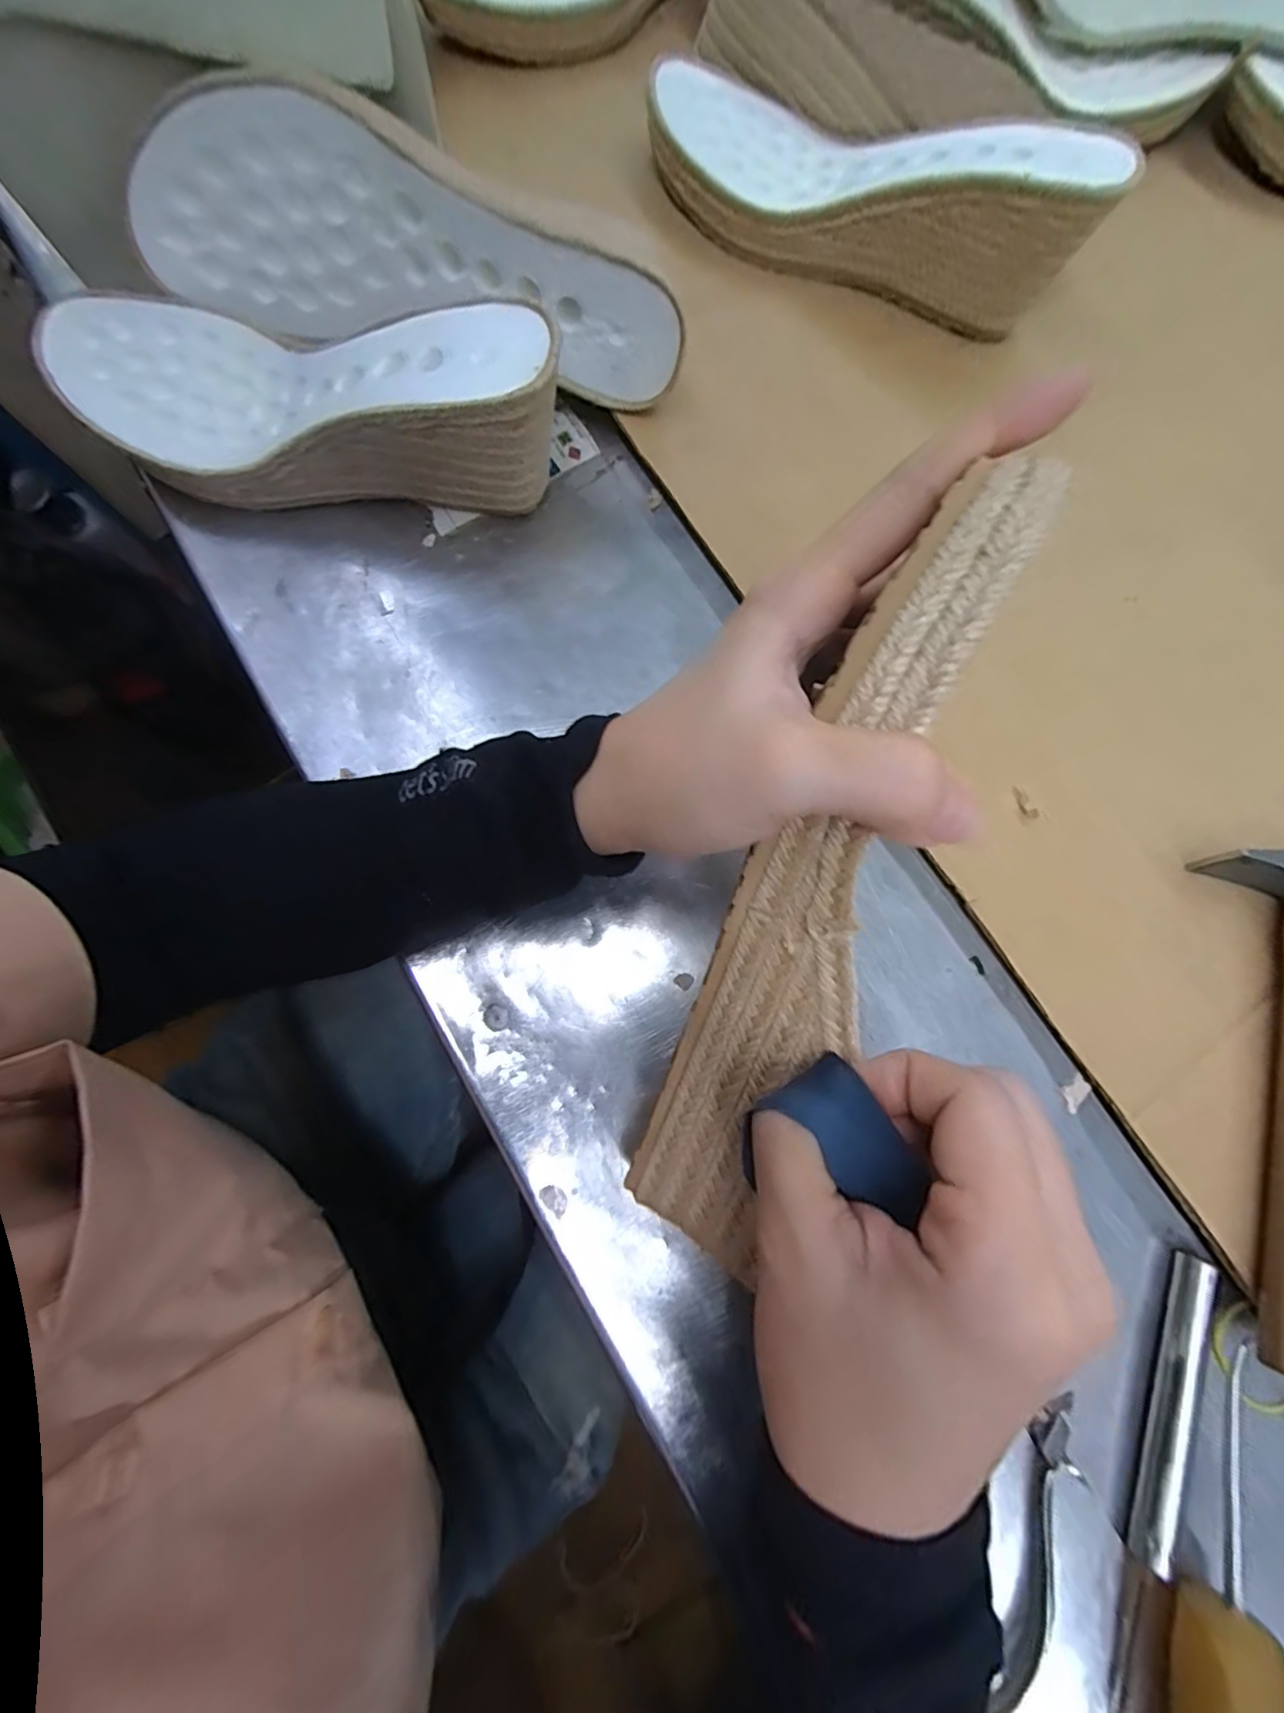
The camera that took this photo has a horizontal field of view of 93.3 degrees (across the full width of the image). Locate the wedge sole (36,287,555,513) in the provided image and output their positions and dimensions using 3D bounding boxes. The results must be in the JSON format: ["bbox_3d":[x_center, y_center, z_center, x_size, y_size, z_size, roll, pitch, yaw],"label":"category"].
[{"bbox_3d":[-0.162,-0.209,0.282,0.252,0.080,0.088,18,77,3],"label":"wedge sole"}]

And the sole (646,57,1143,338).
[{"bbox_3d":[0.118,-0.368,0.326,0.245,0.067,0.091,22,79,5],"label":"sole"}]

